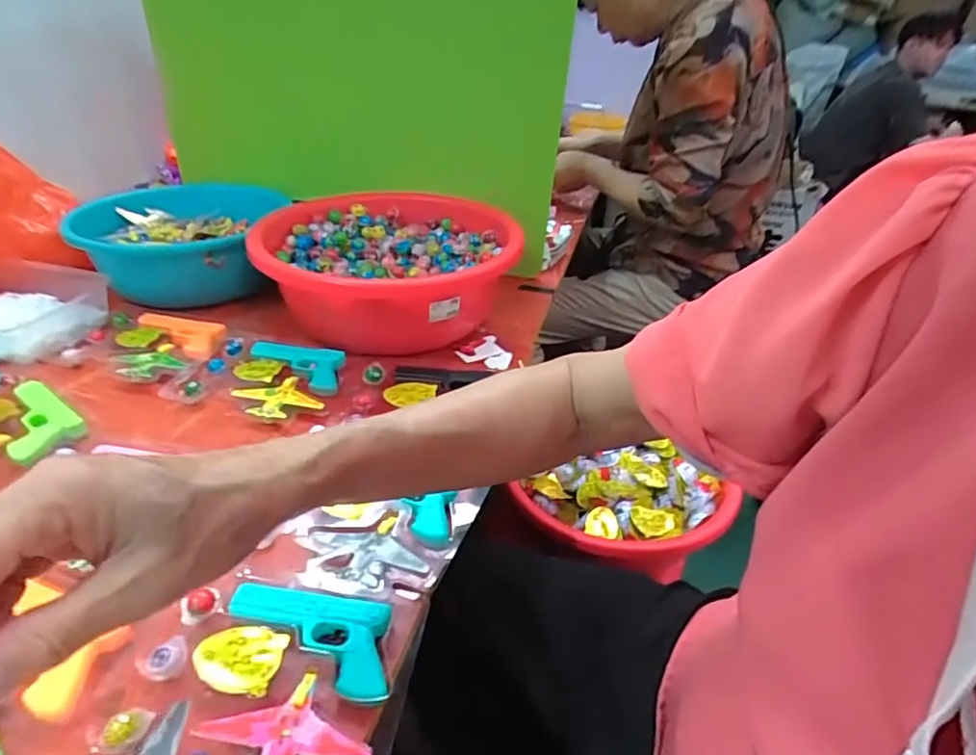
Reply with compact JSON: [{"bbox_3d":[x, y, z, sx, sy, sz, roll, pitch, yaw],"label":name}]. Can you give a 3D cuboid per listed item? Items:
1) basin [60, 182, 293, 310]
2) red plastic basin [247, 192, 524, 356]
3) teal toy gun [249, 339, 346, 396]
[{"bbox_3d":[-0.417,-0.196,0.796,0.247,0.085,0.279,1,35,-2],"label":"basin"},{"bbox_3d":[-0.120,-0.138,0.714,0.296,0.110,0.322,-4,36,-10],"label":"red plastic basin"},{"bbox_3d":[-0.211,-0.019,0.623,0.112,0.015,0.054,10,36,11],"label":"teal toy gun"}]

